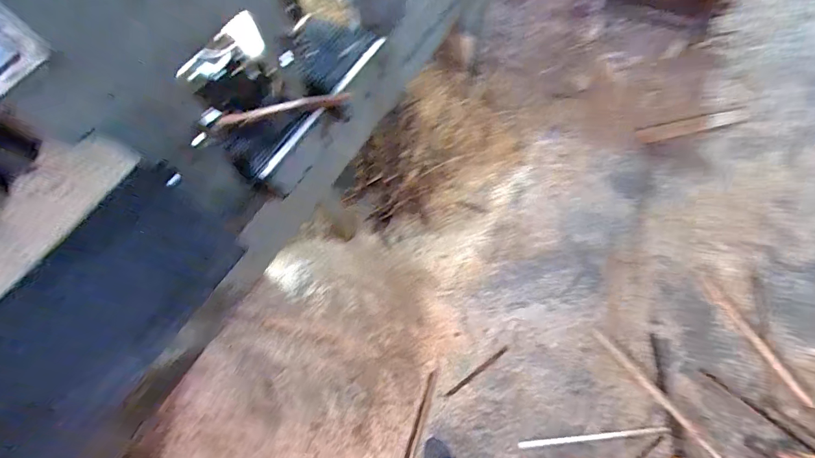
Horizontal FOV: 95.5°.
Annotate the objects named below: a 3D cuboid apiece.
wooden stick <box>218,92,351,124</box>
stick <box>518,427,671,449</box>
[{"bbox_3d":[-0.224,-0.238,0.719,0.287,0.020,0.023,-29,68,-39],"label":"wooden stick"},{"bbox_3d":[0.591,0.665,1.182,0.464,0.022,0.021,-7,70,0],"label":"stick"}]

